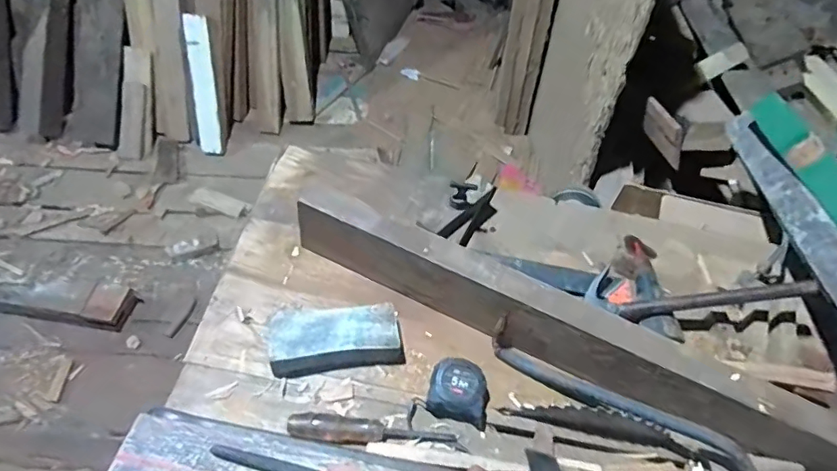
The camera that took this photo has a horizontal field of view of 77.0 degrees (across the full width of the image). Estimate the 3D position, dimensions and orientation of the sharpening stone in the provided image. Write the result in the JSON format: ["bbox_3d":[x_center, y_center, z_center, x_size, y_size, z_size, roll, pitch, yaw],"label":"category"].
[{"bbox_3d":[-0.105,0.135,0.685,0.171,0.047,0.072,-6,51,-9],"label":"sharpening stone"}]

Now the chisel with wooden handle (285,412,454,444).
[{"bbox_3d":[-0.055,0.232,0.629,0.196,0.031,0.028,1,51,-3],"label":"chisel with wooden handle"}]

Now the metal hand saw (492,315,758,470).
[{"bbox_3d":[0.252,0.213,0.662,0.353,0.051,0.033,27,54,17],"label":"metal hand saw"}]

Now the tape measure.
[{"bbox_3d":[0.052,0.195,0.661,0.076,0.042,0.063,12,51,6],"label":"tape measure"}]

